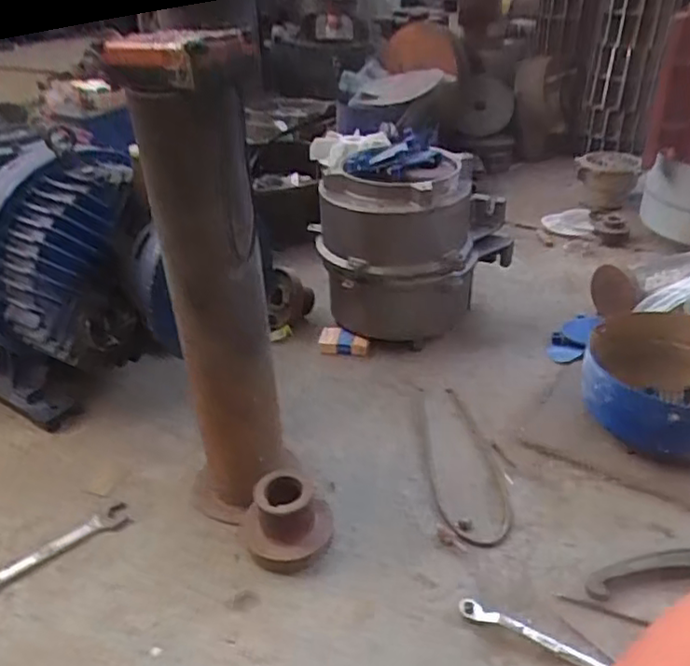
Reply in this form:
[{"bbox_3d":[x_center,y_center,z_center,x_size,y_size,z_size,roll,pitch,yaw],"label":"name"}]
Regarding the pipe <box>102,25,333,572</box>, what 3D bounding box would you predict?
[{"bbox_3d":[-0.126,0.004,0.745,0.154,0.607,0.181,-9,34,-13],"label":"pipe"}]

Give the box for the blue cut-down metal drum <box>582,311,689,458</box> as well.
[{"bbox_3d":[0.511,0.088,1.009,0.265,0.134,0.262,17,37,25],"label":"blue cut-down metal drum"}]

